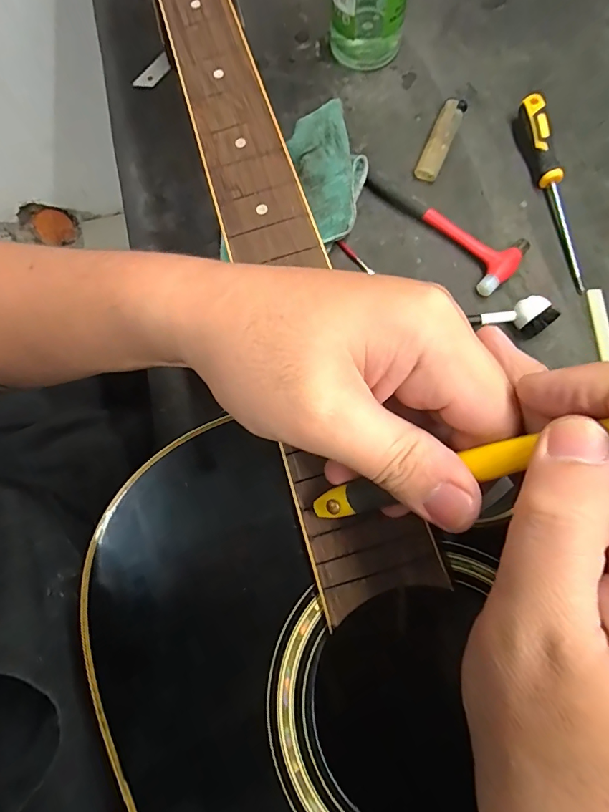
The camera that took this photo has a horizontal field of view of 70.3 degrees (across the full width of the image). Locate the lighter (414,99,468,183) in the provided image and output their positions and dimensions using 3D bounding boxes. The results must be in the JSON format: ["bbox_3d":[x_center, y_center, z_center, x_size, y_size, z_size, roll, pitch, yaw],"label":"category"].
[{"bbox_3d":[0.119,-0.234,0.378,0.020,0.012,0.084,23,77,7],"label":"lighter"}]

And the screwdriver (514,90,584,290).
[{"bbox_3d":[0.205,-0.179,0.354,0.018,0.023,0.164,-10,76,-1],"label":"screwdriver"}]

